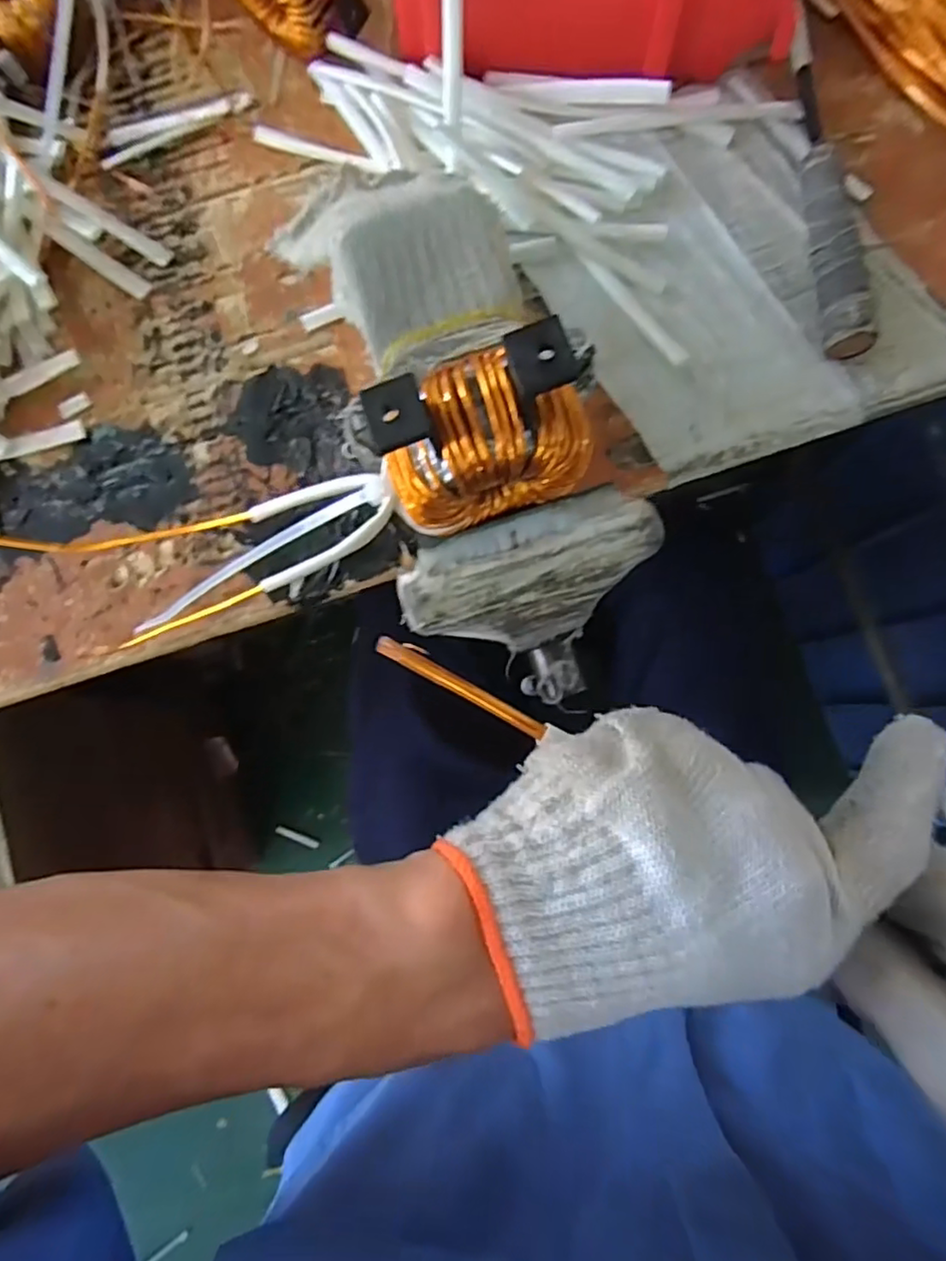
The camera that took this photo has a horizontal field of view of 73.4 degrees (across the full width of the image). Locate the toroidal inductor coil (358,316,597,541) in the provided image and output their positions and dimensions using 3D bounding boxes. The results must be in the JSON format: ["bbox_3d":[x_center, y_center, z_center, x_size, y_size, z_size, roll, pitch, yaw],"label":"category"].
[{"bbox_3d":[0.004,-0.063,0.218,0.070,0.067,0.034,-17,81,0],"label":"toroidal inductor coil"}]

